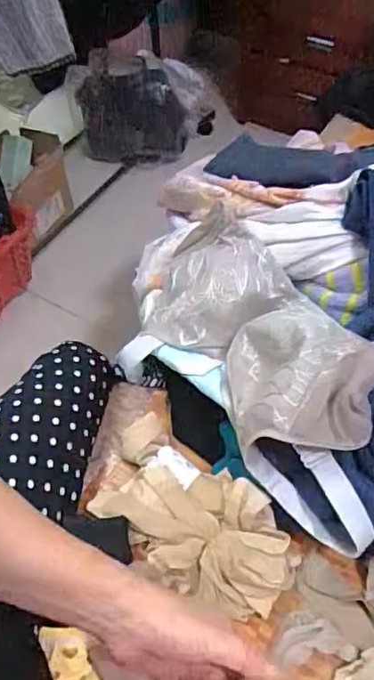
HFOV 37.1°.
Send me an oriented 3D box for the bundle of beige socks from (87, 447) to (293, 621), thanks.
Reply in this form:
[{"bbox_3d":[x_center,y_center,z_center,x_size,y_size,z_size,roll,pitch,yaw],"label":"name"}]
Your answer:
[{"bbox_3d":[0.006,0.193,0.589,0.223,0.057,0.120,23,56,17],"label":"bundle of beige socks"}]

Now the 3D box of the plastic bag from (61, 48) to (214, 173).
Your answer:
[{"bbox_3d":[-0.131,-0.681,1.661,0.407,0.284,0.165,-9,53,-7],"label":"plastic bag"}]

